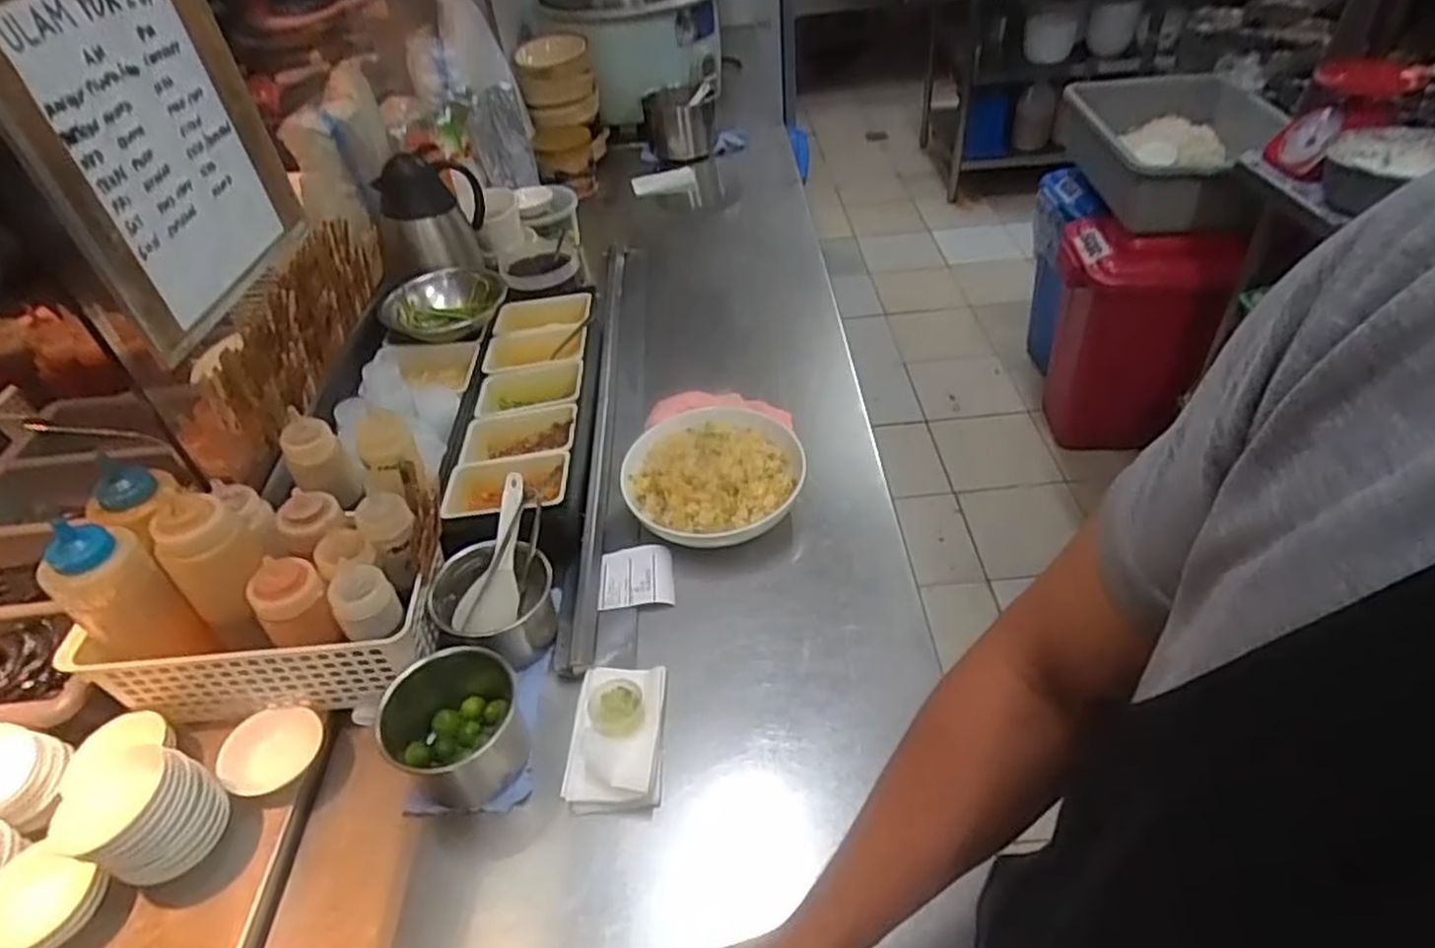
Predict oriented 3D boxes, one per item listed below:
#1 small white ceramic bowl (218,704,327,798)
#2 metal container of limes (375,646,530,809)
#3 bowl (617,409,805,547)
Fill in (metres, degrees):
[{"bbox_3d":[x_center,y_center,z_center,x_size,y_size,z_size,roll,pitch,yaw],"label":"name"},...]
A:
[{"bbox_3d":[-0.409,0.256,0.717,0.071,0.032,0.085,33,46,13],"label":"small white ceramic bowl"},{"bbox_3d":[-0.236,0.228,0.707,0.114,0.102,0.117,-3,42,3],"label":"metal container of limes"},{"bbox_3d":[-0.005,-0.001,0.921,0.208,0.069,0.191,-2,44,1],"label":"bowl"}]

